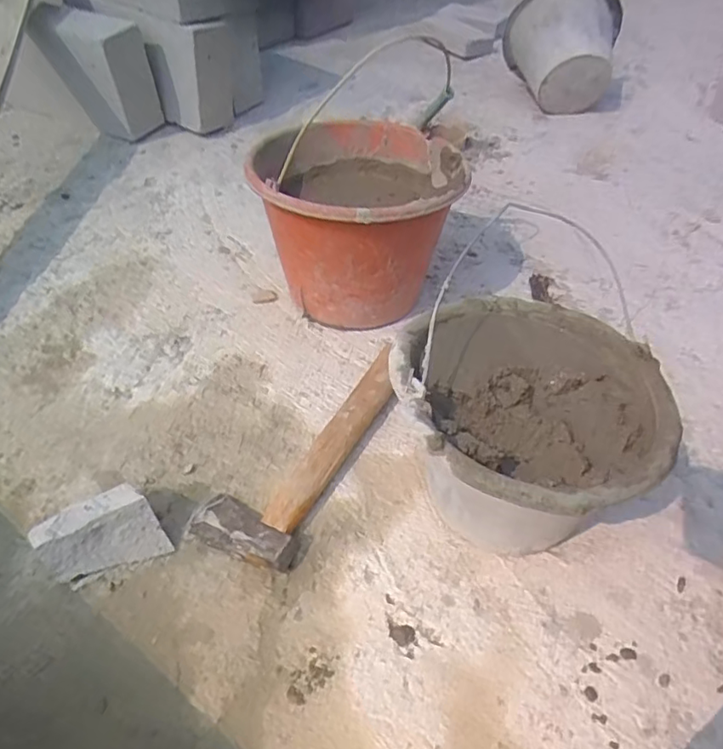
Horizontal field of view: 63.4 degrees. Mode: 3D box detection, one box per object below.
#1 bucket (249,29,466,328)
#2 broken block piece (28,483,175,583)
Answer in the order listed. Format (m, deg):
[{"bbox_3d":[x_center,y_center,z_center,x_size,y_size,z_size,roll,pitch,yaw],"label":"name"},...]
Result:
[{"bbox_3d":[-0.003,-0.207,0.817,0.261,0.209,0.276,0,44,0],"label":"bucket"},{"bbox_3d":[-0.252,0.151,0.566,0.114,0.052,0.069,-17,46,-17],"label":"broken block piece"}]

